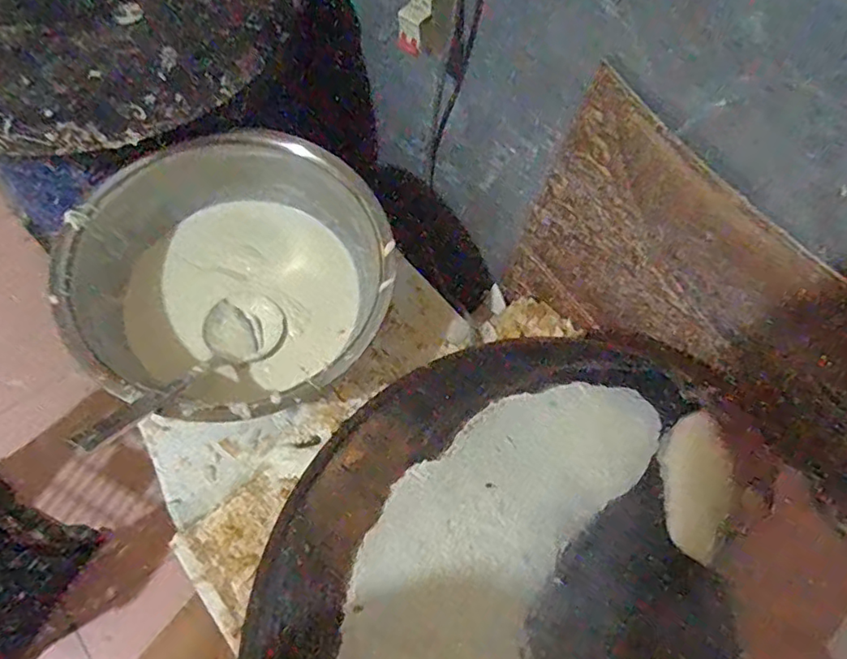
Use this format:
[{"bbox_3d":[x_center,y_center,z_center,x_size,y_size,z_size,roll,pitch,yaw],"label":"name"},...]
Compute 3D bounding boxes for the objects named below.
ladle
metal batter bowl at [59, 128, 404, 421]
[{"bbox_3d":[-0.293,0.041,0.711,0.108,0.055,0.318,28,31,9],"label":"ladle"},{"bbox_3d":[-0.243,-0.065,0.797,0.394,0.177,0.397,3,67,-6],"label":"metal batter bowl"}]

